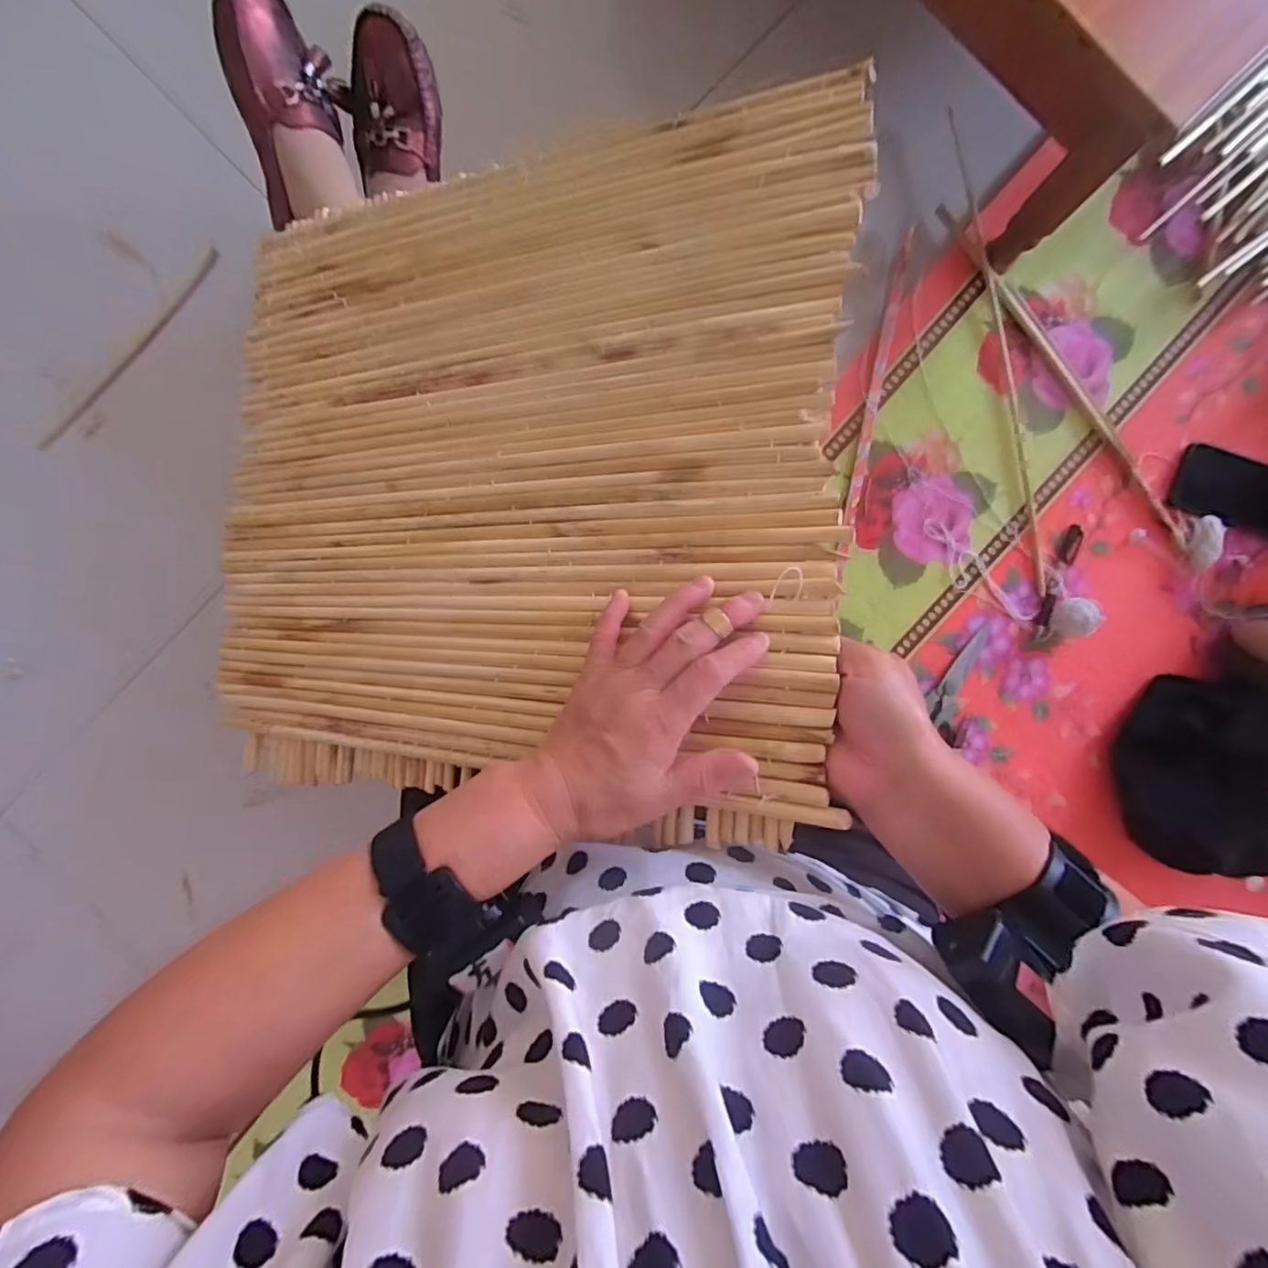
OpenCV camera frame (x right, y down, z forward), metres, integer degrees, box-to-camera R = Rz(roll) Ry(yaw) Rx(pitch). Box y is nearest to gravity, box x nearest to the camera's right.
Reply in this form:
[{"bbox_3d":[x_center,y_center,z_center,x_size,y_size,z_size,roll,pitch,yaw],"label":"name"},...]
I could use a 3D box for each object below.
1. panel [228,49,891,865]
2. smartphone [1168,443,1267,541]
[{"bbox_3d":[-0.110,-0.112,0.410,0.501,0.018,0.453,1,86,21],"label":"panel"},{"bbox_3d":[0.702,-0.161,0.648,0.160,0.016,0.078,21,92,1],"label":"smartphone"}]

